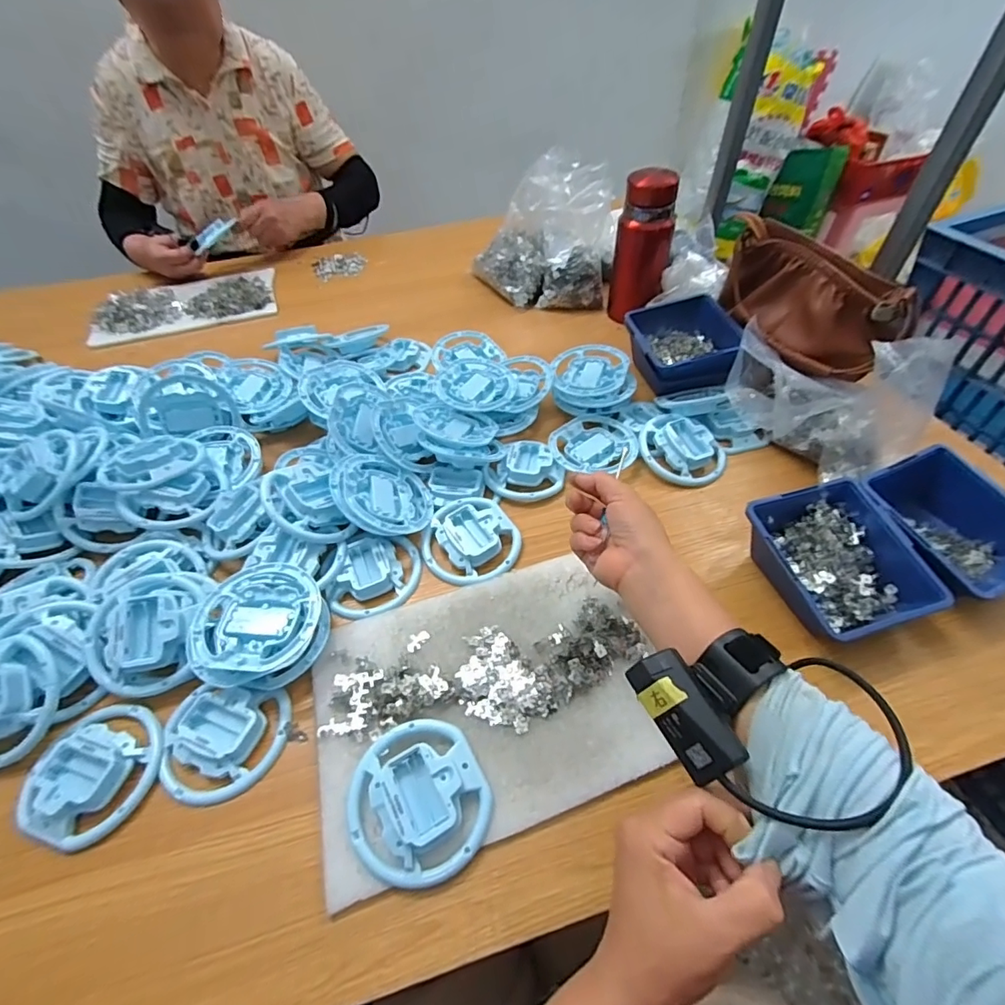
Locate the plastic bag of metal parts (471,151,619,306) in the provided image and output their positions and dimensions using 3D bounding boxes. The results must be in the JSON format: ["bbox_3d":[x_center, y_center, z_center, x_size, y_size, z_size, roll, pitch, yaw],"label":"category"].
[{"bbox_3d":[0.065,-0.449,0.837,0.240,0.175,0.155,4,49,6],"label":"plastic bag of metal parts"}]

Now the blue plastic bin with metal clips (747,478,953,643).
[{"bbox_3d":[0.307,0.055,0.462,0.125,0.052,0.138,-13,50,-9],"label":"blue plastic bin with metal clips"}]

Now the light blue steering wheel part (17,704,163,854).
[{"bbox_3d":[-0.330,0.211,0.395,0.102,0.020,0.096,18,55,14],"label":"light blue steering wheel part"}]

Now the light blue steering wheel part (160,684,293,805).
[{"bbox_3d":[-0.229,0.194,0.405,0.098,0.016,0.084,-1,53,0],"label":"light blue steering wheel part"}]

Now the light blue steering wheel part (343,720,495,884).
[{"bbox_3d":[-0.062,0.216,0.364,0.096,0.026,0.104,-1,53,1],"label":"light blue steering wheel part"}]

